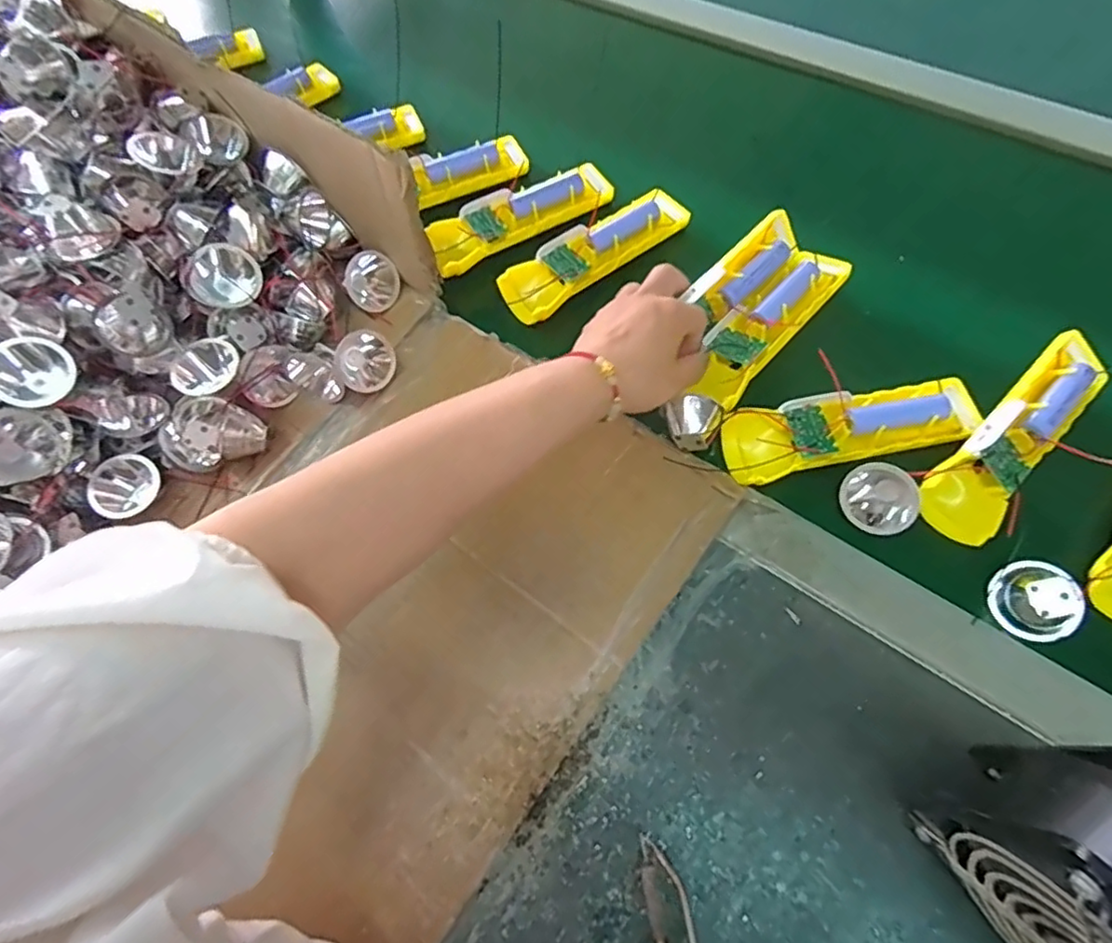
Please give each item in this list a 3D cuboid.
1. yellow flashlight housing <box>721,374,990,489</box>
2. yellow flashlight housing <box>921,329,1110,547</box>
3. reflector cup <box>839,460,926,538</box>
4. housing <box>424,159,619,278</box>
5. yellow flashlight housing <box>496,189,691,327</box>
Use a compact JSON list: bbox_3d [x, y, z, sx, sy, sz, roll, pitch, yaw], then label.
[{"bbox_3d":[0.191,-0.030,0.402,0.157,0.030,0.050,-14,65,1],"label":"yellow flashlight housing"},{"bbox_3d":[0.284,-0.024,0.375,0.046,0.029,0.151,39,87,18],"label":"yellow flashlight housing"},{"bbox_3d":[0.197,0.020,0.380,0.051,0.030,0.044,-41,68,-11],"label":"reflector cup"},{"bbox_3d":[-0.031,-0.215,0.505,0.158,0.021,0.044,-28,66,-6],"label":"housing"},{"bbox_3d":[0.029,-0.175,0.482,0.162,0.022,0.050,-36,67,-9],"label":"yellow flashlight housing"}]

